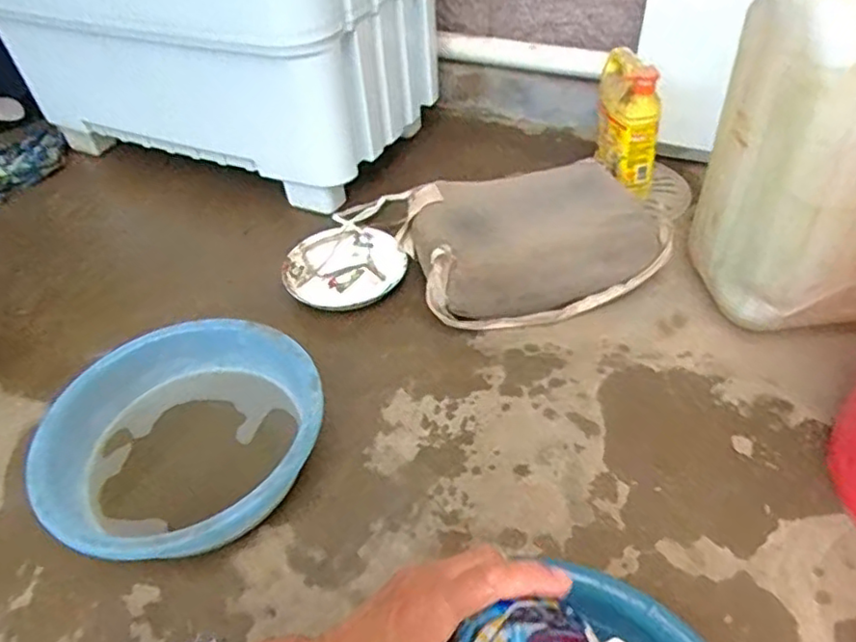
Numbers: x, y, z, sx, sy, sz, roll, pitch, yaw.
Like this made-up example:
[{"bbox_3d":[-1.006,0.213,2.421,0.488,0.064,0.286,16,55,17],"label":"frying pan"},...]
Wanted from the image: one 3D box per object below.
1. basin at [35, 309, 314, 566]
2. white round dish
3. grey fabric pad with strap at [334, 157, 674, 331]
[{"bbox_3d":[-0.272,0.137,0.740,0.296,0.096,0.296,-3,45,3],"label":"basin"},{"bbox_3d":[-0.128,-0.087,1.011,0.183,0.034,0.156,-1,45,6],"label":"white round dish"},{"bbox_3d":[0.141,-0.116,0.932,0.320,0.115,0.217,-16,46,-9],"label":"grey fabric pad with strap"}]

